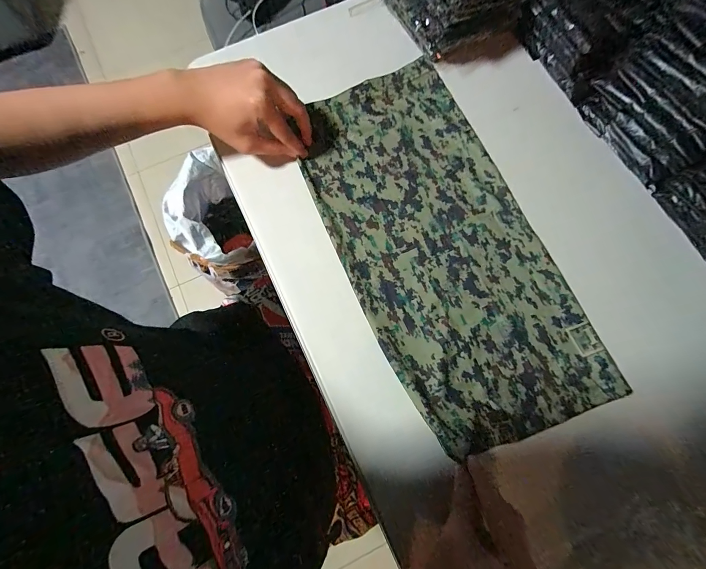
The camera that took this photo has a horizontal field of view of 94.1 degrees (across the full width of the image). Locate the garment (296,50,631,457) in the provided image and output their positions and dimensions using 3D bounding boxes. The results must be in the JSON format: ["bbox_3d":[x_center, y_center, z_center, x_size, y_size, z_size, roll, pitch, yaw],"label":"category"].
[{"bbox_3d":[0.098,-0.057,0.389,0.223,0.034,0.457,-23,76,-4],"label":"garment"}]

